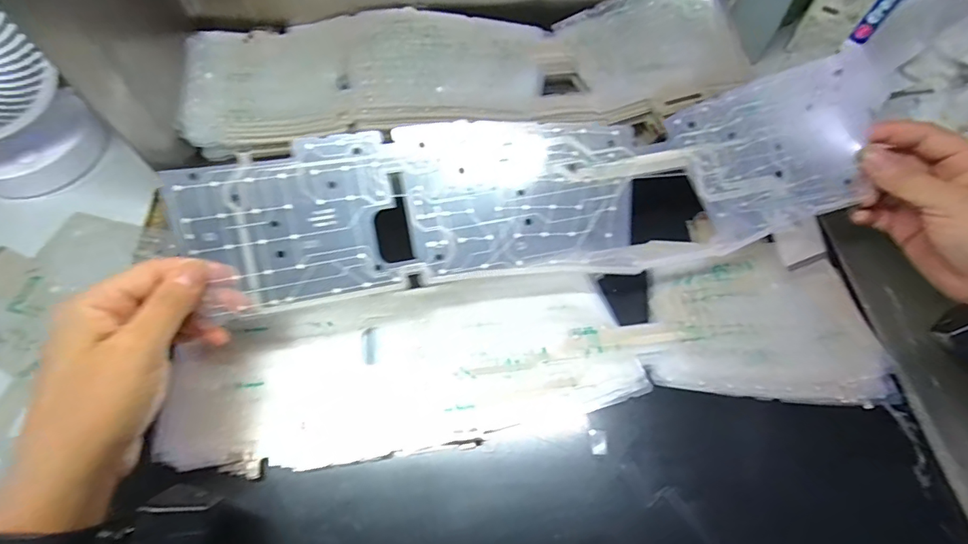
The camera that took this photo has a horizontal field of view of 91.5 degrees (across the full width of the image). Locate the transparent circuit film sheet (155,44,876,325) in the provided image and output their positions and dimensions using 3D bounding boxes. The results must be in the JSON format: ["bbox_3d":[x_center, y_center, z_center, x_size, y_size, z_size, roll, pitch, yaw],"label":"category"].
[{"bbox_3d":[0.045,-0.053,0.303,0.437,0.026,0.108,-11,89,-8],"label":"transparent circuit film sheet"}]

